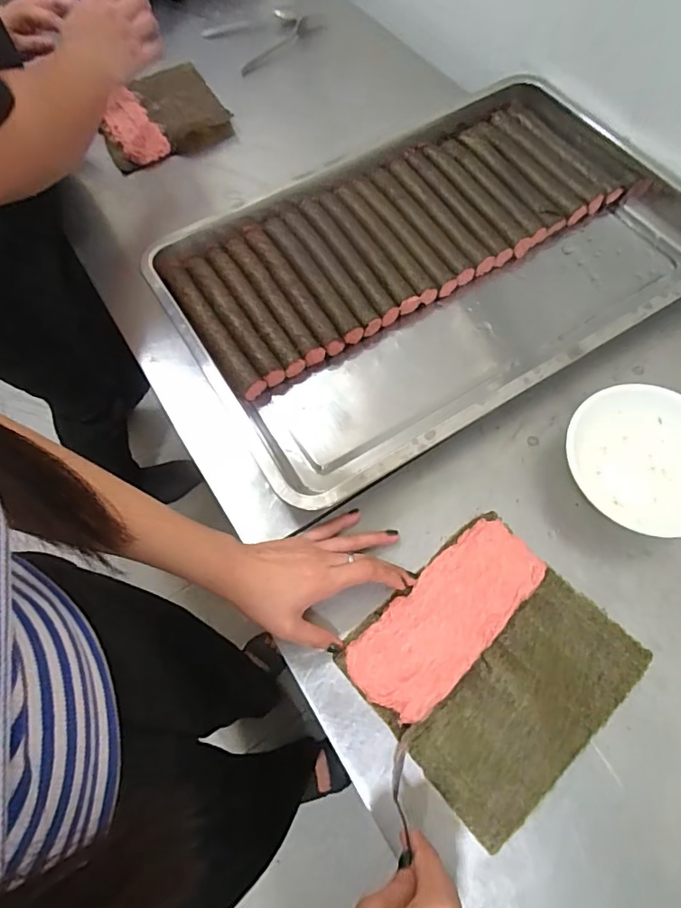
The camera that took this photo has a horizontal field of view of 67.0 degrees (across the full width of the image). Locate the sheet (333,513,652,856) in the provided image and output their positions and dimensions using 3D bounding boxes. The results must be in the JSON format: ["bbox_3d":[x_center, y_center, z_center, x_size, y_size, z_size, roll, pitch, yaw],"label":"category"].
[{"bbox_3d":[0.126,0.174,0.433,0.196,0.013,0.181,-40,73,-13],"label":"sheet"}]

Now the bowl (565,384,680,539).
[{"bbox_3d":[0.285,0.007,0.482,0.134,0.043,0.145,-1,69,2],"label":"bowl"}]

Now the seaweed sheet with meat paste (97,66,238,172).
[{"bbox_3d":[-0.267,-0.497,0.760,0.173,0.029,0.166,-27,67,-9],"label":"seaweed sheet with meat paste"}]

